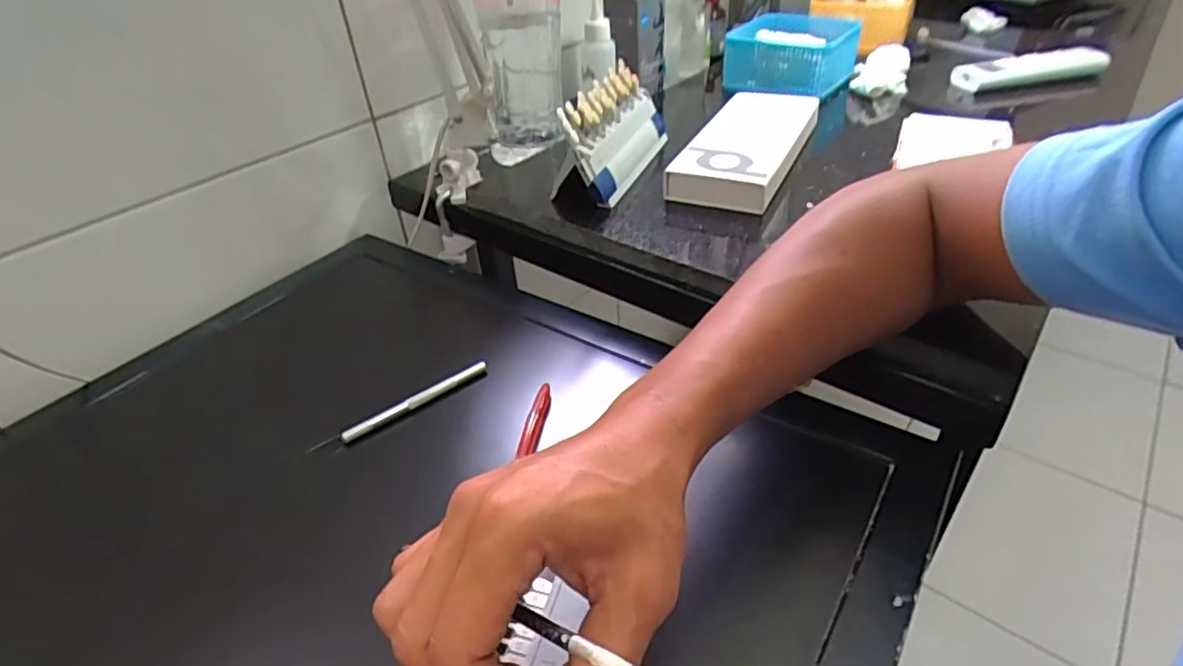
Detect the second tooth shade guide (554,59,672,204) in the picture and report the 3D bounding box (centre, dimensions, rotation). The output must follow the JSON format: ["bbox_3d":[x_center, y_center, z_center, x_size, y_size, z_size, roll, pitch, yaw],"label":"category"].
[{"bbox_3d":[0.029,-0.201,0.602,0.050,0.083,0.179,9,39,17],"label":"second tooth shade guide"}]

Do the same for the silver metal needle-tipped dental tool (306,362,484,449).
[{"bbox_3d":[-0.139,0.054,0.462,0.134,0.009,0.008,-28,43,-27],"label":"silver metal needle-tipped dental tool"}]

